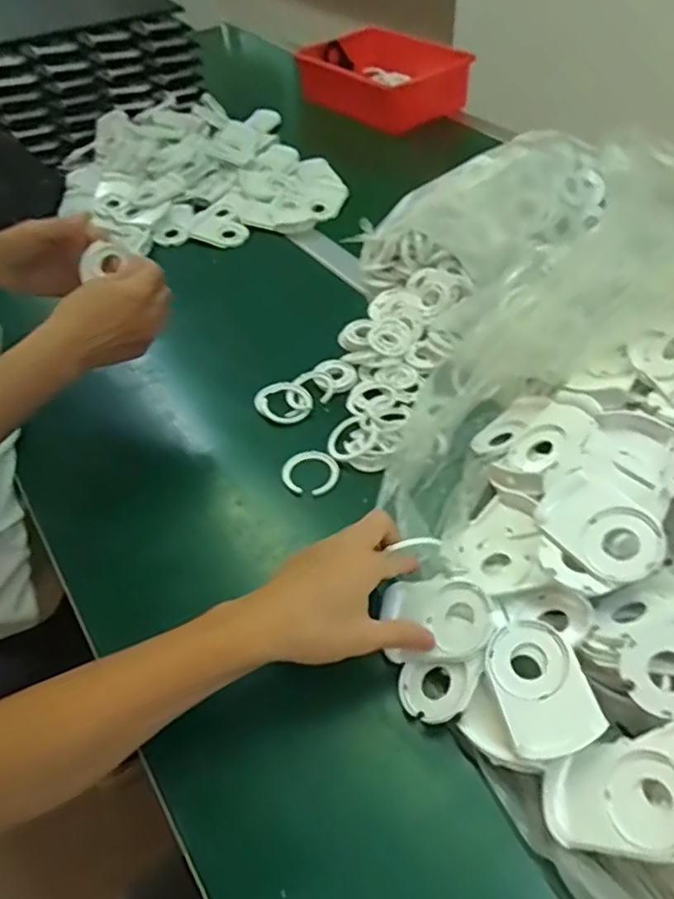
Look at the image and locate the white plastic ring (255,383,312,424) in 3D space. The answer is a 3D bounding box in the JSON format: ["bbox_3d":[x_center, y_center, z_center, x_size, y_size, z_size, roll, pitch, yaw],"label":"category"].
[{"bbox_3d":[-0.055,-0.049,0.662,0.059,0.013,0.049,-2,47,3],"label":"white plastic ring"}]

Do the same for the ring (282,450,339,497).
[{"bbox_3d":[-0.025,0.021,0.596,0.050,0.008,0.050,-2,47,3],"label":"ring"}]

